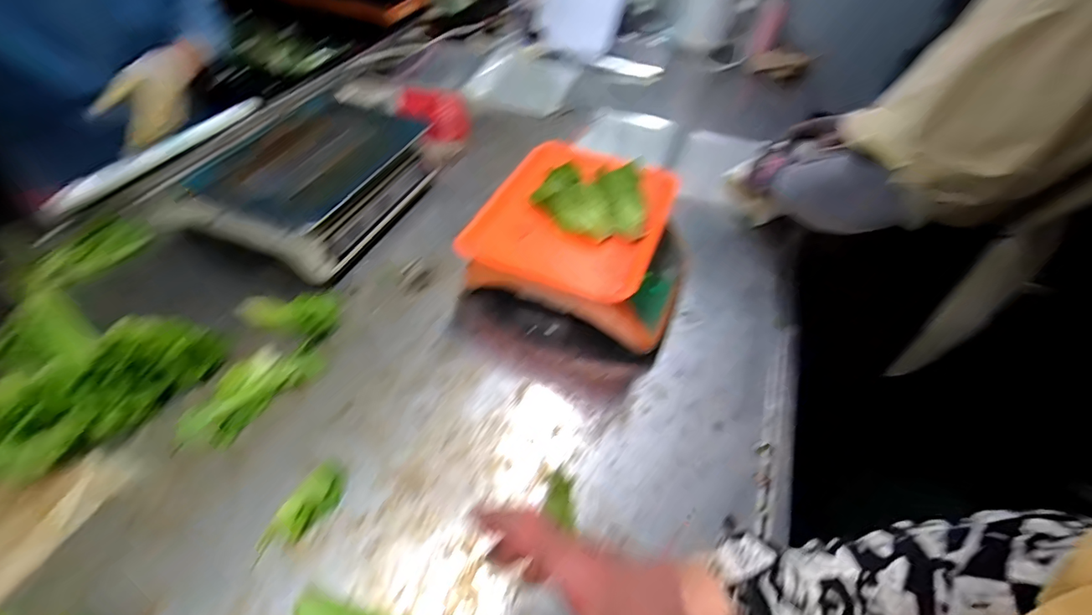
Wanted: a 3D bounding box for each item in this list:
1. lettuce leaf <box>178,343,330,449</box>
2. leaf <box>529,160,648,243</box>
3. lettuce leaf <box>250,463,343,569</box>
[{"bbox_3d":[-0.357,0.096,0.589,0.091,0.021,0.158,31,53,21],"label":"lettuce leaf"},{"bbox_3d":[0.059,-0.144,0.658,0.153,0.057,0.094,2,48,-3],"label":"leaf"},{"bbox_3d":[-0.247,0.205,0.496,0.039,0.018,0.100,27,52,19],"label":"lettuce leaf"}]

